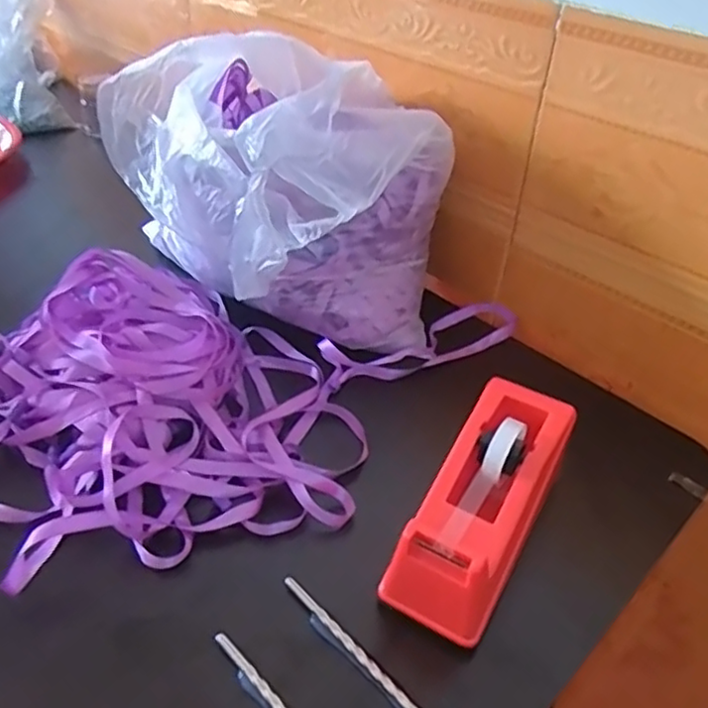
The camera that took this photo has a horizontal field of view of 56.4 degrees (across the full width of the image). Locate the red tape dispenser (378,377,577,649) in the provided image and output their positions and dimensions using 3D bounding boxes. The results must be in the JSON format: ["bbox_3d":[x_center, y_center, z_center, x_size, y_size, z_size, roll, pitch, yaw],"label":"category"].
[{"bbox_3d":[0.076,0.089,0.392,0.062,0.072,0.158,22,44,22],"label":"red tape dispenser"}]

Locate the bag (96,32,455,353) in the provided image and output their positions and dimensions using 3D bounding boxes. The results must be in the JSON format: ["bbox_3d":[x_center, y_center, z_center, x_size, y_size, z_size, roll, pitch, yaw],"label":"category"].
[{"bbox_3d":[-0.061,-0.135,0.543,0.191,0.180,0.261,-31,50,-33],"label":"bag"}]

